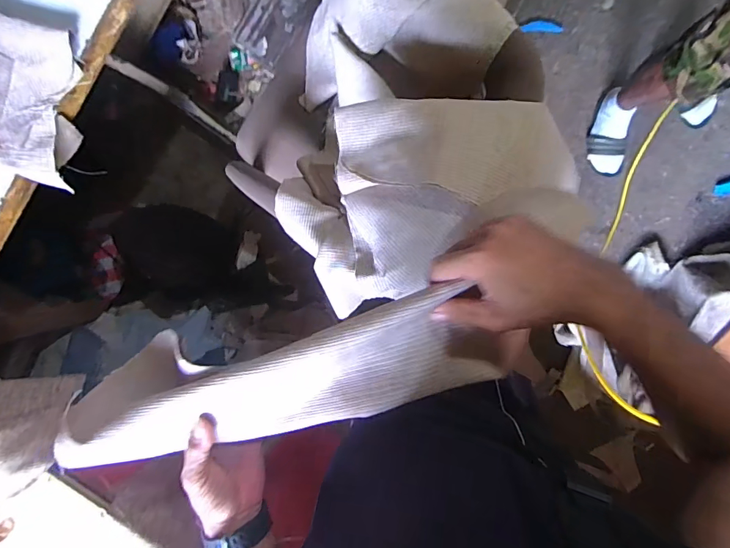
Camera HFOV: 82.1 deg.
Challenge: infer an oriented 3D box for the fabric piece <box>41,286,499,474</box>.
[{"bbox_3d":[-0.084,0.102,0.408,0.421,0.079,0.116,-12,95,4],"label":"fabric piece"}]

